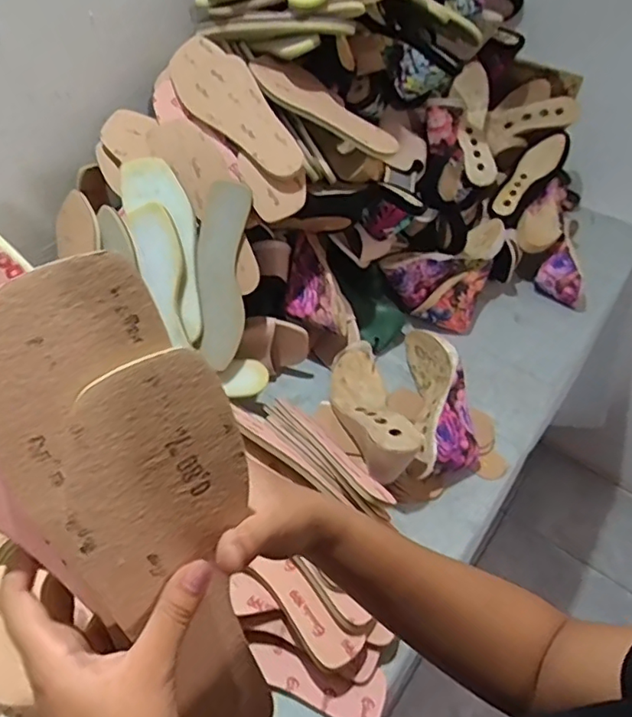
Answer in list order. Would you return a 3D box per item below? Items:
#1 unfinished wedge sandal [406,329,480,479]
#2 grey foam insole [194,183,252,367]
[{"bbox_3d":[0.175,0.054,0.772,0.085,0.074,0.244,5,45,-1],"label":"unfinished wedge sandal"},{"bbox_3d":[-0.123,-0.108,0.719,0.063,0.233,0.013,4,4,-5],"label":"grey foam insole"}]

